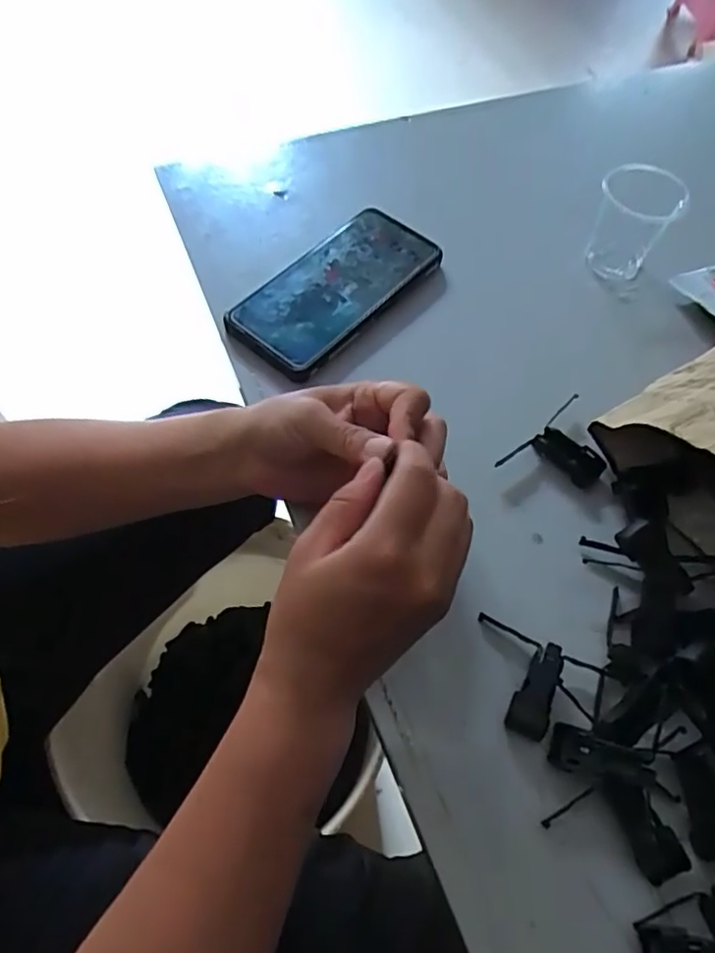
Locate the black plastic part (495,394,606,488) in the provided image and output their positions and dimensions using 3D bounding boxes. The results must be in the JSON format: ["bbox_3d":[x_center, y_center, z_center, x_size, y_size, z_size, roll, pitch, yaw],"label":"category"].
[{"bbox_3d":[0.129,-0.011,0.388,0.065,0.020,0.047,-35,68,-20],"label":"black plastic part"}]

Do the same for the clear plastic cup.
[{"bbox_3d":[0.208,-0.194,0.464,0.055,0.071,0.053,1,61,-2],"label":"clear plastic cup"}]

